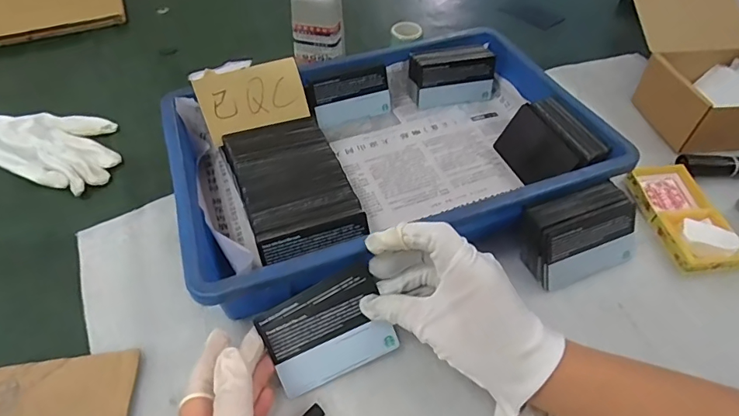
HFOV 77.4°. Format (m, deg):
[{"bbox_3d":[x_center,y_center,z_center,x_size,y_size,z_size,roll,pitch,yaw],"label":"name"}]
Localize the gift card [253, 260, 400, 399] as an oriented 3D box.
[{"bbox_3d":[-0.029,0.085,0.324,0.083,0.006,0.065,-25,90,-13],"label":"gift card"}]

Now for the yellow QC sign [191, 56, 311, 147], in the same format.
[{"bbox_3d":[-0.105,-0.100,0.420,0.092,0.058,0.004,-20,22,-12],"label":"yellow QC sign"}]

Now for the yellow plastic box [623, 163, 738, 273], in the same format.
[{"bbox_3d":[0.279,0.002,0.413,0.058,0.021,0.115,-4,50,-6],"label":"yellow plastic box"}]

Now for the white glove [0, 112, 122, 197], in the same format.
[{"bbox_3d":[-0.347,-0.072,0.483,0.189,0.021,0.095,13,50,9],"label":"white glove"}]

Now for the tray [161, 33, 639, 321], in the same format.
[{"bbox_3d":[0.013,-0.053,0.431,0.364,0.074,0.248,-16,52,-15],"label":"tray"}]

